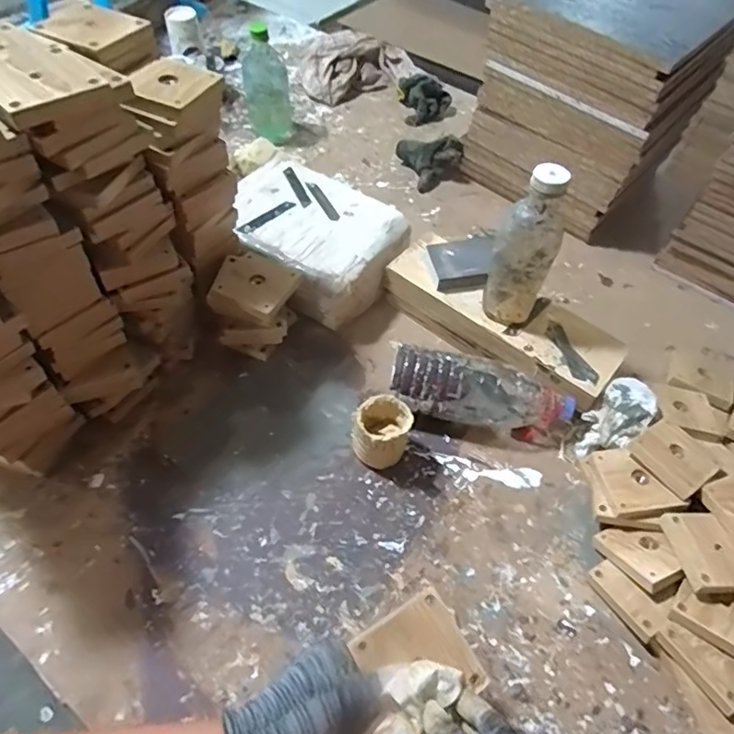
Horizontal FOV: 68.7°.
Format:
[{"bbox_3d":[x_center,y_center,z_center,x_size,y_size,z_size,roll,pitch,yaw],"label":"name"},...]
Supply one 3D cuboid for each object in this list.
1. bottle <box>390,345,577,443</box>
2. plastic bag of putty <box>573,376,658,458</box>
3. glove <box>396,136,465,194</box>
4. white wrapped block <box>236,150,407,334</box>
[{"bbox_3d":[0.147,0.037,0.690,0.235,0.080,0.070,7,54,1],"label":"bottle"},{"bbox_3d":[0.318,0.066,0.685,0.105,0.065,0.064,-34,63,-25],"label":"plastic bag of putty"},{"bbox_3d":[0.111,-0.397,1.009,0.089,0.069,0.109,-33,63,-25],"label":"glove"},{"bbox_3d":[-0.092,-0.194,0.821,0.264,0.088,0.213,32,58,18],"label":"white wrapped block"}]

